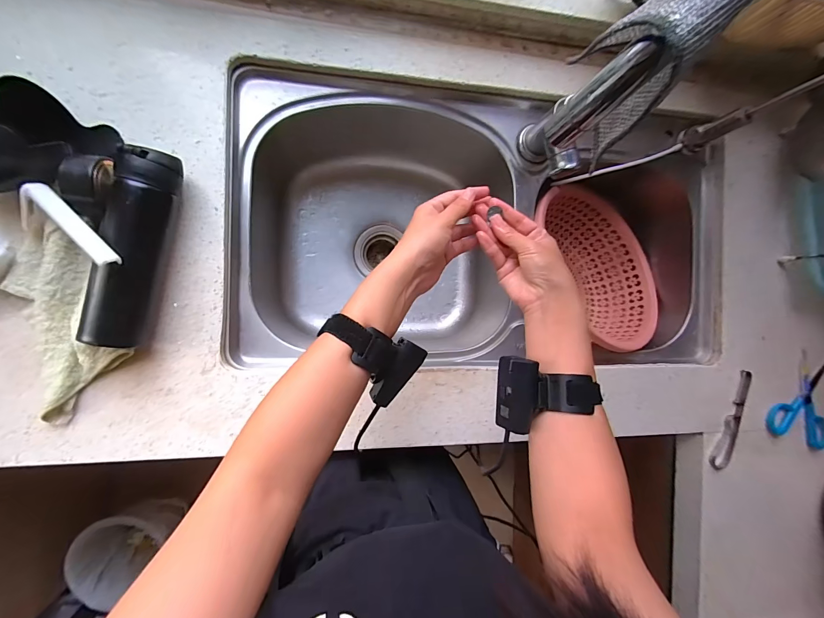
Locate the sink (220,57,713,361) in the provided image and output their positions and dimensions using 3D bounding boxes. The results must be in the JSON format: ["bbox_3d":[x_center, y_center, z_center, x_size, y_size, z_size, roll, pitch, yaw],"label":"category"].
[{"bbox_3d":[0.118,-0.122,0.619,0.756,0.218,0.396,2,91,-9],"label":"sink"}]

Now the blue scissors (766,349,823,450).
[{"bbox_3d":[0.657,0.149,0.580,0.111,0.022,0.150,17,88,-9],"label":"blue scissors"}]

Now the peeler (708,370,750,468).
[{"bbox_3d":[0.523,0.182,0.568,0.029,0.008,0.163,22,88,-9],"label":"peeler"}]

